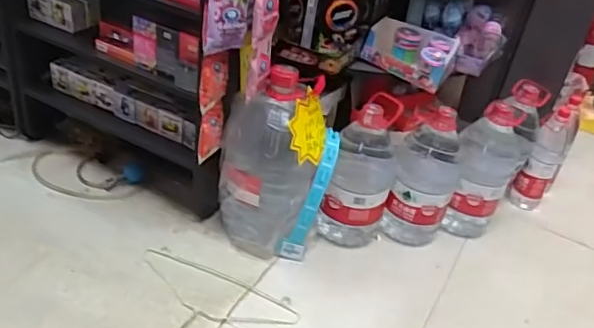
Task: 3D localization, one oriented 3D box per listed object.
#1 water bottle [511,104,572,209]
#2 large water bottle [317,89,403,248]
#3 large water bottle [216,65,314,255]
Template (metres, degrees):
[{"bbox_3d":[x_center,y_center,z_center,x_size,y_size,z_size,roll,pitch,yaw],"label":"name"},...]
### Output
[{"bbox_3d":[0.707,-0.018,1.629,0.090,0.315,0.109,22,37,23],"label":"water bottle"},{"bbox_3d":[0.156,0.031,1.398,0.145,0.382,0.139,16,35,15],"label":"large water bottle"},{"bbox_3d":[-0.075,0.004,1.322,0.184,0.423,0.165,-5,37,-20],"label":"large water bottle"}]

